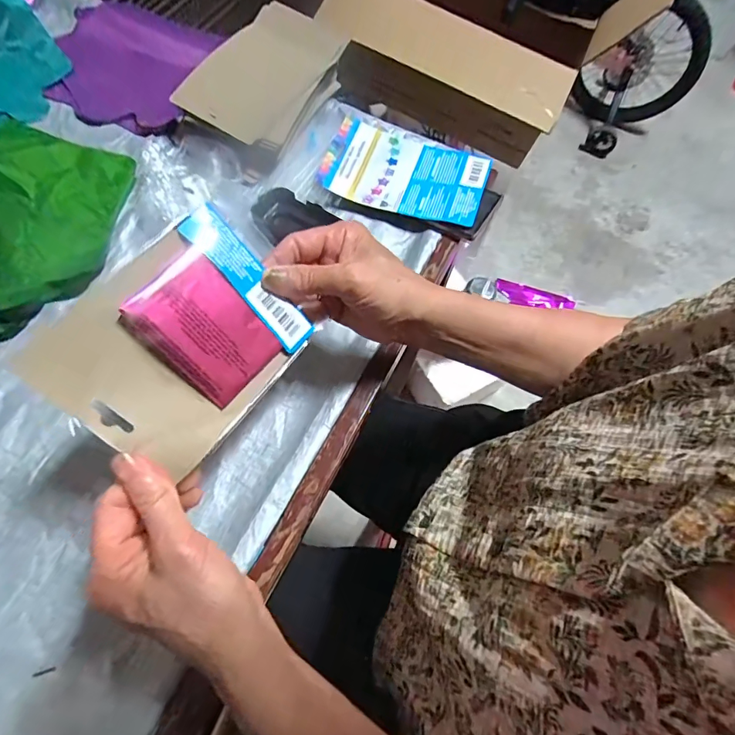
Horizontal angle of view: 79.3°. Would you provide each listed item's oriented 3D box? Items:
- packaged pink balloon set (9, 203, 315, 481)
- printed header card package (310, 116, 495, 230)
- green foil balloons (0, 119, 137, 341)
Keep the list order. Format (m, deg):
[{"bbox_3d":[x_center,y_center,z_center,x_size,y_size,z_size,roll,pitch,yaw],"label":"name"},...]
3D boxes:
[{"bbox_3d":[-0.115,-0.016,0.287,0.114,0.012,0.148,49,66,-23],"label":"packaged pink balloon set"},{"bbox_3d":[0.044,-0.225,0.504,0.179,0.013,0.112,21,66,4],"label":"printed header card package"},{"bbox_3d":[-0.375,-0.160,0.465,0.232,0.010,0.228,25,69,8],"label":"green foil balloons"}]

